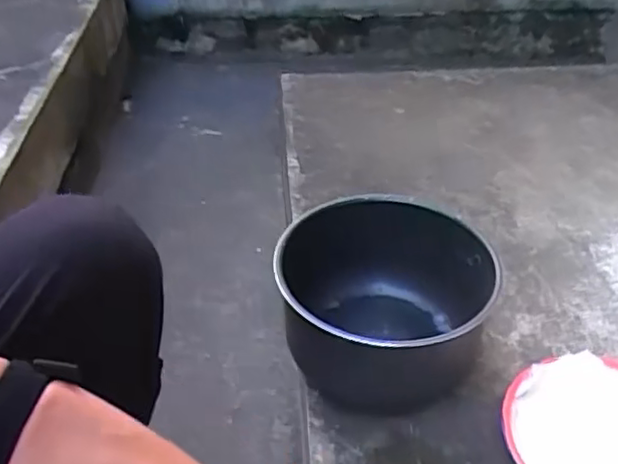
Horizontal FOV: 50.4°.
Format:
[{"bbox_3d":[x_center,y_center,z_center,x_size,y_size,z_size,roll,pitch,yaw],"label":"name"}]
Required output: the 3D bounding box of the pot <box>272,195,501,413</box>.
[{"bbox_3d":[0.084,0.081,0.754,0.236,0.159,0.196,8,38,12],"label":"pot"}]

